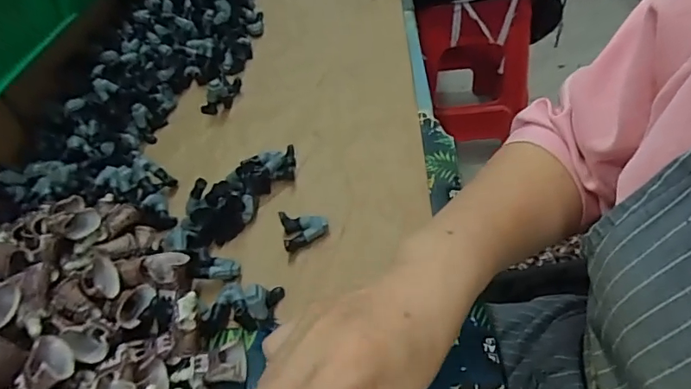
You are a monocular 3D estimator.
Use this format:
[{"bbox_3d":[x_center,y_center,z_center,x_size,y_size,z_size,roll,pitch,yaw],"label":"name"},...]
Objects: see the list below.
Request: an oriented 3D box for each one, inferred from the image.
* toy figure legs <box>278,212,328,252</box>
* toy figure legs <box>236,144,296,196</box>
[{"bbox_3d":[-0.034,0.030,0.406,0.037,0.015,0.033,-12,45,-7],"label":"toy figure legs"},{"bbox_3d":[-0.070,-0.024,0.450,0.060,0.022,0.036,-25,47,-19],"label":"toy figure legs"}]

